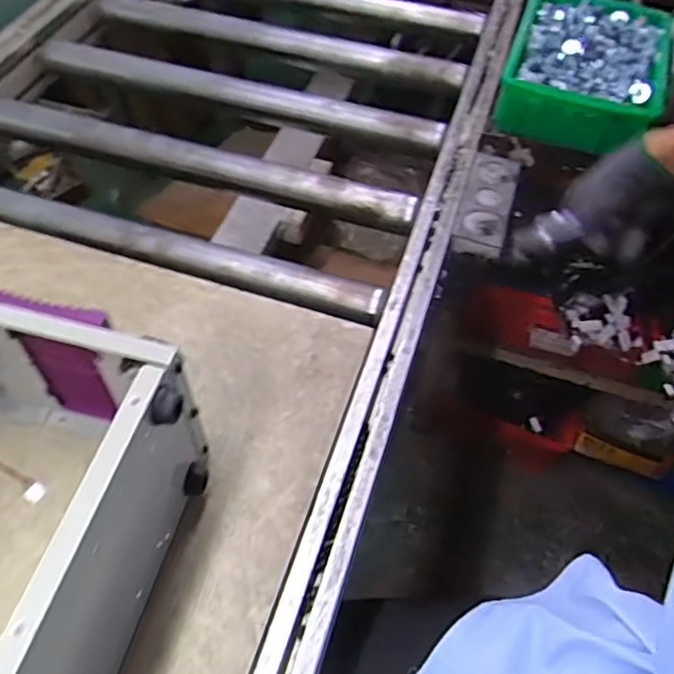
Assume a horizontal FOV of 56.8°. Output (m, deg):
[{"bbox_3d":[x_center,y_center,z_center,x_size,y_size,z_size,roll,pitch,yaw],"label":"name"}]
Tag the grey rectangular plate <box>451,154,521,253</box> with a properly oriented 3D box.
[{"bbox_3d":[0.176,-0.159,0.726,0.057,0.021,0.161,16,55,9],"label":"grey rectangular plate"}]

